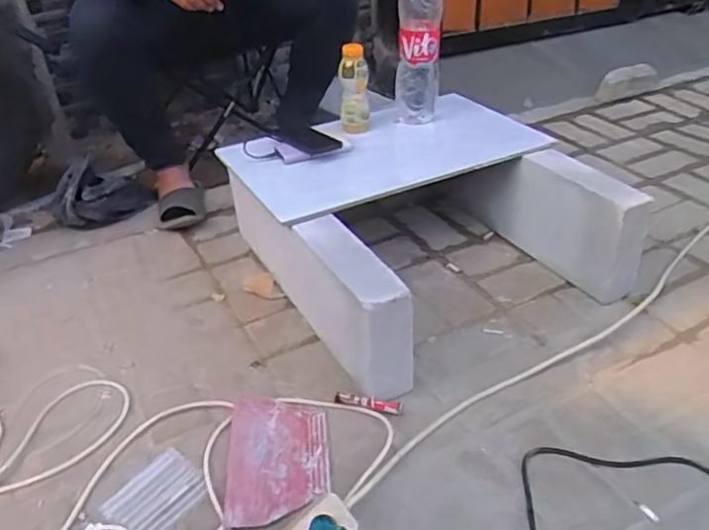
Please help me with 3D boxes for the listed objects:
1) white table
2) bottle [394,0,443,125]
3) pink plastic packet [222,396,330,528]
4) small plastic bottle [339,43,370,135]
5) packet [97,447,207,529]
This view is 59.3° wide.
[{"bbox_3d":[0.120,-0.102,1.217,0.583,0.231,0.618,-20,37,-21],"label":"white table"},{"bbox_3d":[0.130,-0.444,1.278,0.089,0.328,0.109,-2,35,4],"label":"bottle"},{"bbox_3d":[-0.108,0.268,0.885,0.139,0.006,0.216,-5,34,-2],"label":"pink plastic packet"},{"bbox_3d":[0.000,-0.357,1.271,0.058,0.184,0.051,-6,35,-1],"label":"small plastic bottle"},{"bbox_3d":[-0.278,0.321,0.823,0.092,0.006,0.168,20,41,30],"label":"packet"}]

